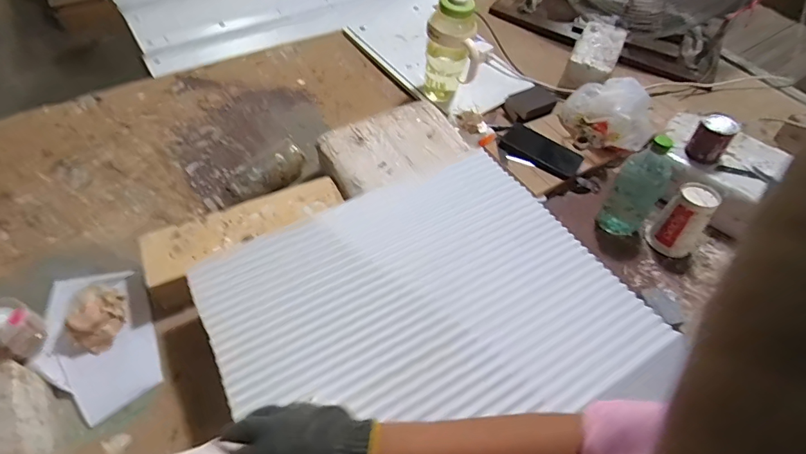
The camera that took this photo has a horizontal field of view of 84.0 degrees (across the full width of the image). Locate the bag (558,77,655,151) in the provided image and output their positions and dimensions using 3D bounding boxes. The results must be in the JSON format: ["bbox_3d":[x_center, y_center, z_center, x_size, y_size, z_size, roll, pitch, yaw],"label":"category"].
[{"bbox_3d":[0.460,-0.255,0.994,0.200,0.111,0.181,27,56,17],"label":"bag"}]

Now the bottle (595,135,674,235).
[{"bbox_3d":[0.427,-0.070,0.814,0.078,0.201,0.068,31,57,20],"label":"bottle"}]

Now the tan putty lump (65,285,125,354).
[{"bbox_3d":[-0.474,0.138,0.689,0.074,0.053,0.091,-5,53,-7],"label":"tan putty lump"}]

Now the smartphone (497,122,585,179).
[{"bbox_3d":[0.295,-0.163,0.957,0.168,0.012,0.087,26,67,7],"label":"smartphone"}]

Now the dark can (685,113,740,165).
[{"bbox_3d":[0.579,-0.164,0.846,0.064,0.081,0.058,33,58,21],"label":"dark can"}]

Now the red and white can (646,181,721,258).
[{"bbox_3d":[0.517,-0.012,0.820,0.083,0.117,0.081,38,60,24],"label":"red and white can"}]

